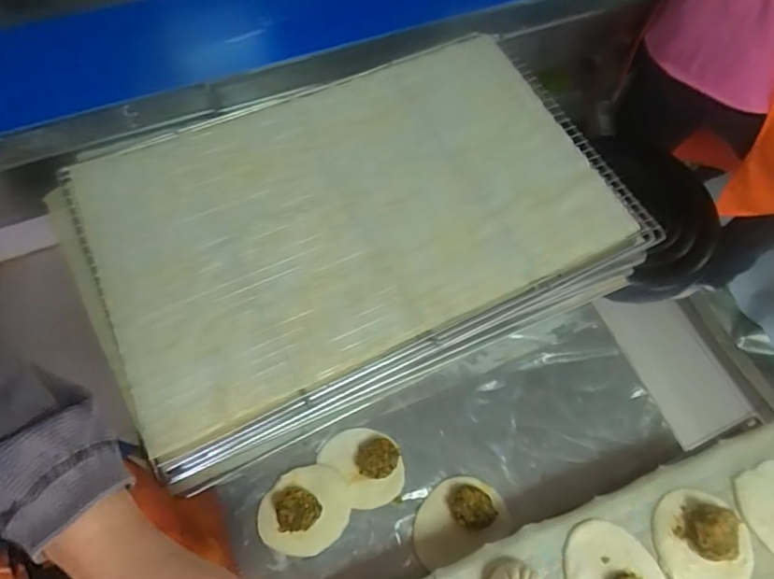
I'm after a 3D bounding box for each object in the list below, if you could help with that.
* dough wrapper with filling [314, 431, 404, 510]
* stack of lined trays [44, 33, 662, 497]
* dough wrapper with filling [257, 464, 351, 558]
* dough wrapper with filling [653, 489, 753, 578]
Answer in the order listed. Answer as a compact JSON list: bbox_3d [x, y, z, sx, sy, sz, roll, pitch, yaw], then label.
[{"bbox_3d":[-0.024,0.187,0.579,0.072,0.025,0.088,-34,69,-17],"label":"dough wrapper with filling"},{"bbox_3d":[-0.038,-0.077,0.671,0.609,0.092,0.404,-23,69,-13],"label":"stack of lined trays"},{"bbox_3d":[-0.085,0.226,0.555,0.093,0.029,0.081,-14,64,-9],"label":"dough wrapper with filling"},{"bbox_3d":[0.287,0.226,0.485,0.080,0.031,0.085,1,63,-1],"label":"dough wrapper with filling"}]

